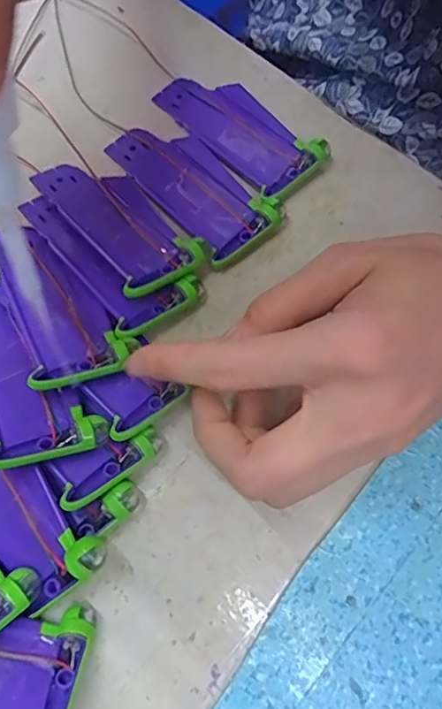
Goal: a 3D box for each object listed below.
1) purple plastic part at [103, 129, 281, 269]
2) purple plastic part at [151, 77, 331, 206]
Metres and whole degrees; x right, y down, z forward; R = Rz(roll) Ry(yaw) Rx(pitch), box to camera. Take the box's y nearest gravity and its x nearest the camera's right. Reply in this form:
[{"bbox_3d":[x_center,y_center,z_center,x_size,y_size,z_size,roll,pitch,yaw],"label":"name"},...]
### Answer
[{"bbox_3d":[-0.014,-0.082,0.256,0.038,0.008,0.087,-36,74,-14],"label":"purple plastic part"},{"bbox_3d":[0.008,-0.115,0.269,0.039,0.009,0.091,-39,75,-15],"label":"purple plastic part"}]

